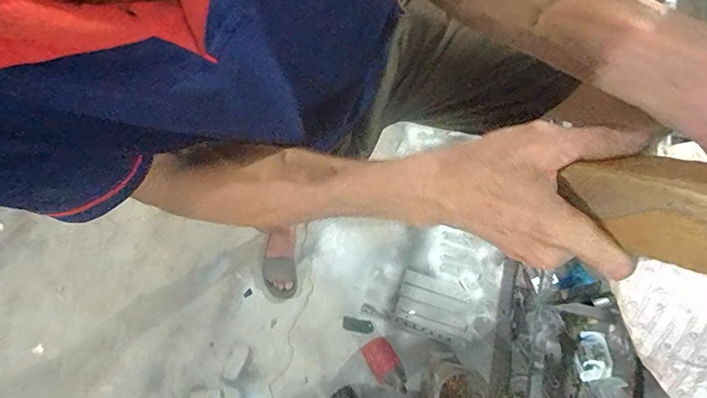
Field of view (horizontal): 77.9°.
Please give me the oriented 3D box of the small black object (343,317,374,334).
[{"bbox_3d":[0.015,0.405,1.393,0.098,0.014,0.040,10,72,2],"label":"small black object"}]

